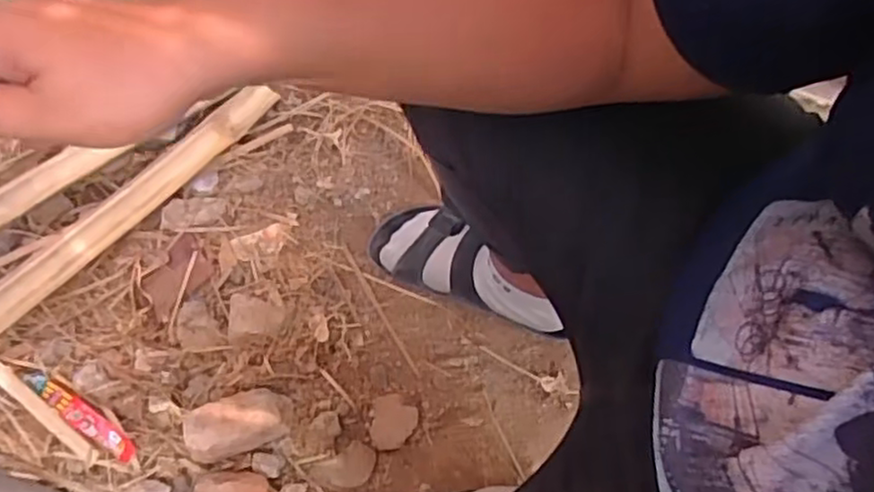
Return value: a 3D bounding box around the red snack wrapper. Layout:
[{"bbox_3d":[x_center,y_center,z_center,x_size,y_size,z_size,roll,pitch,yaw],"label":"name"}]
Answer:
[{"bbox_3d":[-0.381,0.171,0.733,0.160,0.019,0.024,34,75,11],"label":"red snack wrapper"}]

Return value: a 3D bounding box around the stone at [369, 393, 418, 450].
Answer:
[{"bbox_3d":[-0.048,0.195,0.767,0.049,0.013,0.058,11,87,7],"label":"stone"}]

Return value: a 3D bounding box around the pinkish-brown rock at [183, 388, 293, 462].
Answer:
[{"bbox_3d":[-0.208,0.183,0.726,0.104,0.048,0.053,-20,72,-6],"label":"pinkish-brown rock"}]

